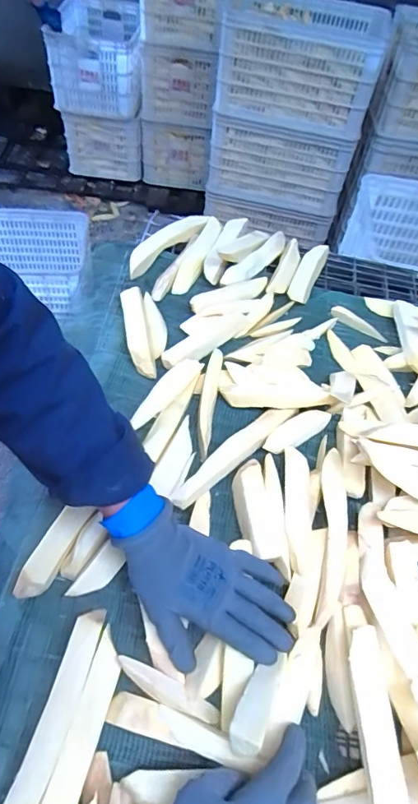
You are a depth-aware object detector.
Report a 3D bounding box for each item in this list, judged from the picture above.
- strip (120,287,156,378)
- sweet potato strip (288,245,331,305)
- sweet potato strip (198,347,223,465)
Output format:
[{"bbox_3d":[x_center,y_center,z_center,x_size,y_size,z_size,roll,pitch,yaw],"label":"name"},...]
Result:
[{"bbox_3d":[-0.105,-0.104,0.690,0.034,0.025,0.159,-8,55,-10],"label":"strip"},{"bbox_3d":[0.172,-0.224,0.830,0.039,0.030,0.162,21,56,11],"label":"sweet potato strip"},{"bbox_3d":[-0.002,-0.001,0.641,0.021,0.029,0.162,9,54,2],"label":"sweet potato strip"}]

